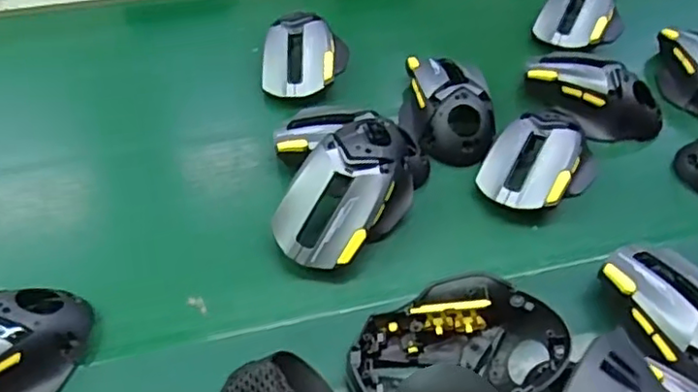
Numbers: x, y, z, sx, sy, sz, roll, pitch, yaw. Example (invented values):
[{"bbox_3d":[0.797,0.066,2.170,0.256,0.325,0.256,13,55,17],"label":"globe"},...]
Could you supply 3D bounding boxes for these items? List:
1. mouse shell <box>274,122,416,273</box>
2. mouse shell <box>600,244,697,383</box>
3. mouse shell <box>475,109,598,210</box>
[{"bbox_3d":[0.004,-0.005,0.444,0.063,0.056,0.122,30,54,22],"label":"mouse shell"},{"bbox_3d":[0.201,0.079,0.386,0.063,0.041,0.119,-14,48,-13],"label":"mouse shell"},{"bbox_3d":[0.144,-0.026,0.482,0.066,0.038,0.102,36,56,29],"label":"mouse shell"}]

